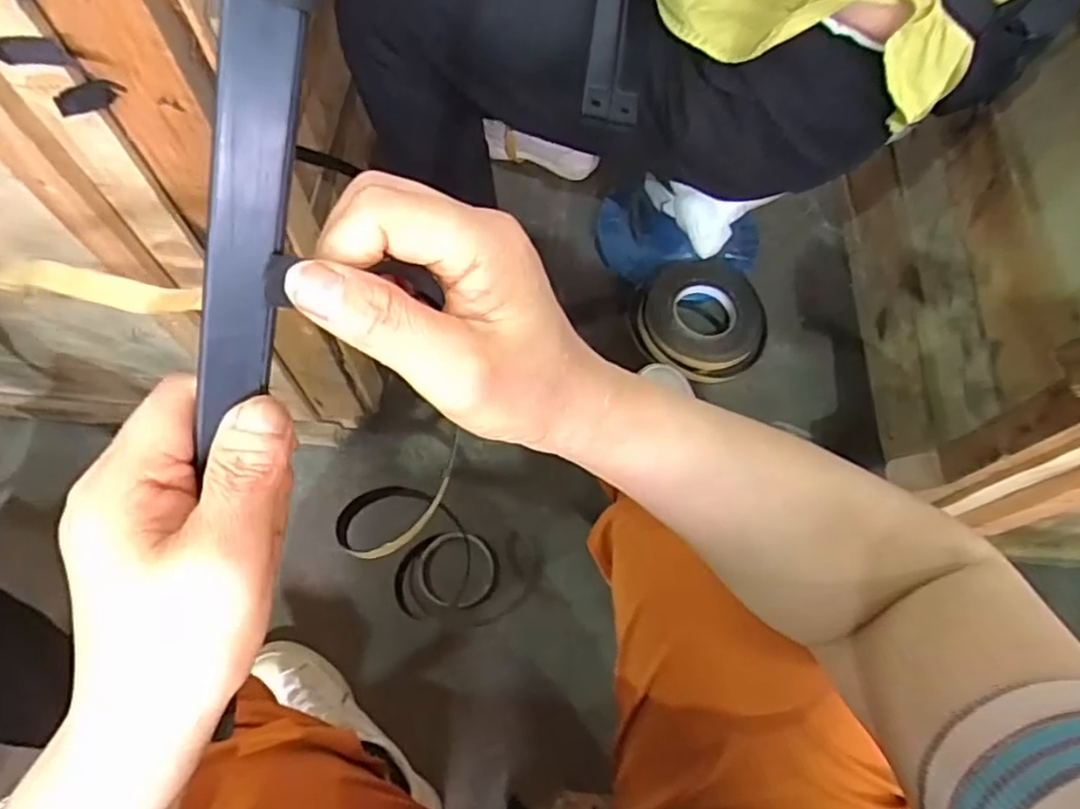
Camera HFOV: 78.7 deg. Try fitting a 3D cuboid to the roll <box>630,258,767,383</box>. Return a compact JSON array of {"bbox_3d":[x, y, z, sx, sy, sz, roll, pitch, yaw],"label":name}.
[{"bbox_3d":[0.207,-0.106,0.844,0.163,0.049,0.157,1,66,-2],"label":"roll"}]

